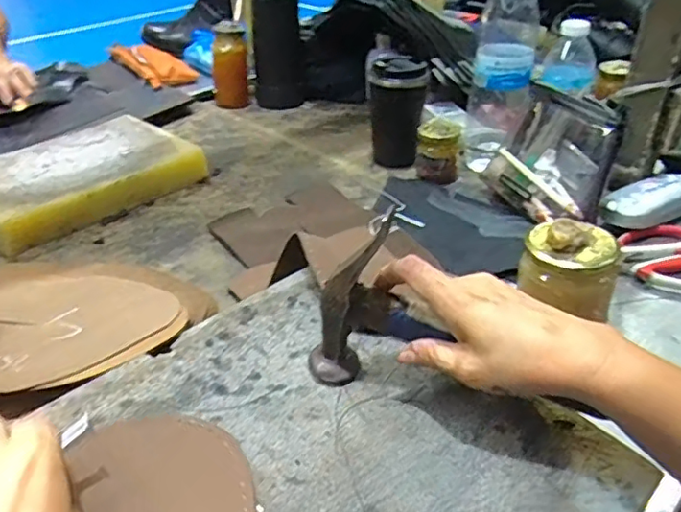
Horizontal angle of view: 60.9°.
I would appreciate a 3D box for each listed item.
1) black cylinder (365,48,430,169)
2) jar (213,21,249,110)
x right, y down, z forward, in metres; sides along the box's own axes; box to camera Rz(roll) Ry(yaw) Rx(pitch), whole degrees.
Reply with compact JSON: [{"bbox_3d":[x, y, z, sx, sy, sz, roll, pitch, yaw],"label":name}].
[{"bbox_3d":[0.083,-0.208,0.842,0.083,0.149,0.082,0,34,4],"label":"black cylinder"},{"bbox_3d":[-0.203,-0.344,1.067,0.070,0.152,0.053,-7,34,-5],"label":"jar"}]

